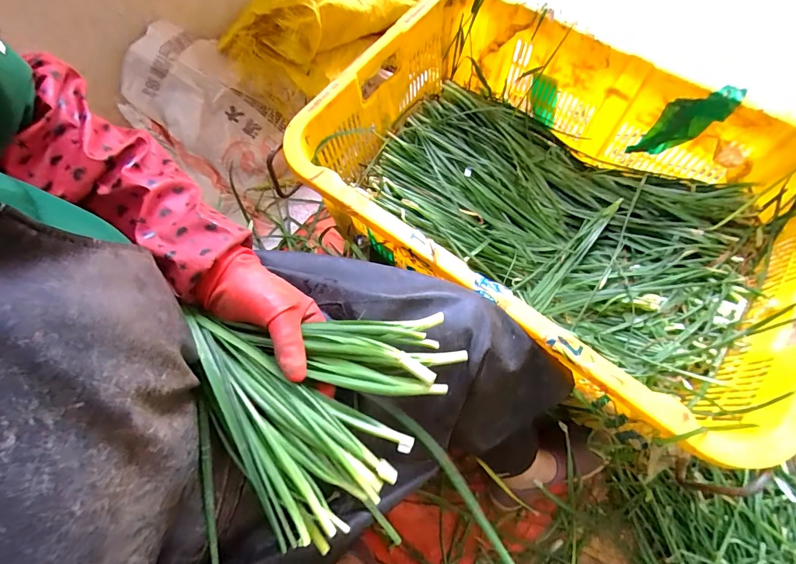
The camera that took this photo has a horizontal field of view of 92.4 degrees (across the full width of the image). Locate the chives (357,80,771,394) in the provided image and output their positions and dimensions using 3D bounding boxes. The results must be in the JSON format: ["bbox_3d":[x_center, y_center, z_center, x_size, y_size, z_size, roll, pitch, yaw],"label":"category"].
[{"bbox_3d":[0.257,-0.121,0.648,0.609,0.080,0.347,37,74,15],"label":"chives"}]

